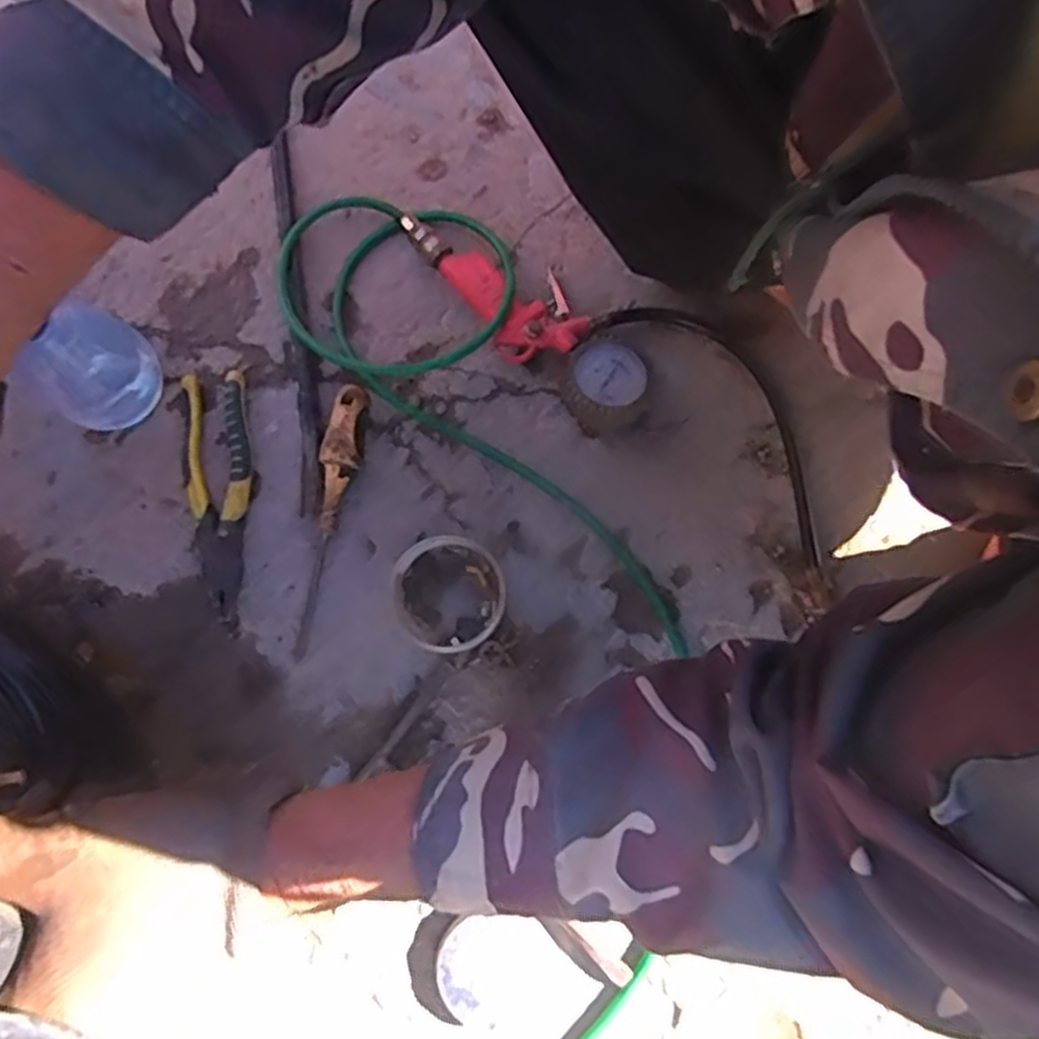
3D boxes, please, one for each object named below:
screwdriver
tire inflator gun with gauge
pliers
[{"bbox_3d":[-0.148,-0.001,0.623,0.032,0.031,0.210,7,78,0],"label":"screwdriver"},{"bbox_3d":[0.097,-0.126,0.650,0.465,0.042,0.149,39,80,7],"label":"tire inflator gun with gauge"},{"bbox_3d":[-0.238,-0.022,0.633,0.048,0.024,0.192,-7,78,-3],"label":"pliers"}]

